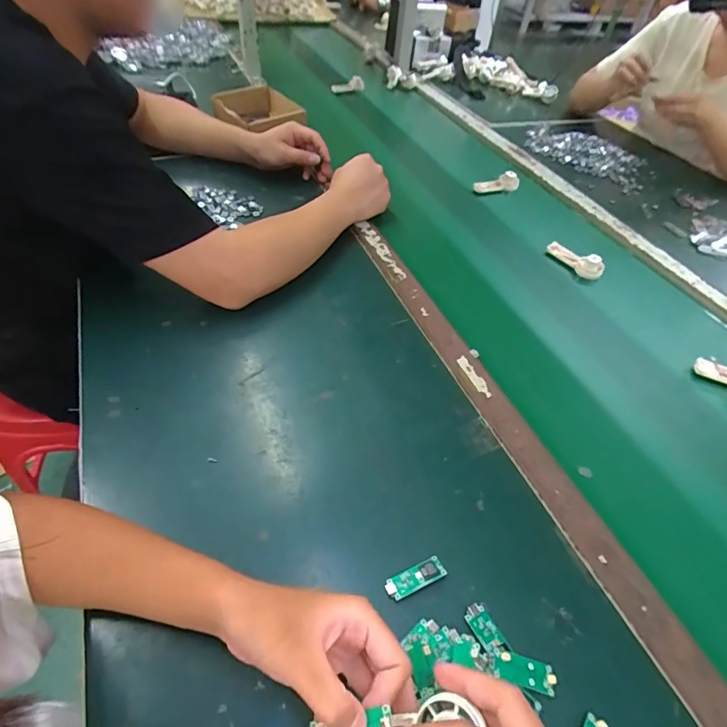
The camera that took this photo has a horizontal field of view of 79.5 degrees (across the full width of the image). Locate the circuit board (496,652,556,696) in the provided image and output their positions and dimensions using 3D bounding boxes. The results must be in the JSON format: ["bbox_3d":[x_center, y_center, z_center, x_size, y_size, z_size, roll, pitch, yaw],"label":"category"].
[{"bbox_3d":[0.121,0.232,0.327,0.046,0.004,0.019,21,48,-4],"label":"circuit board"}]

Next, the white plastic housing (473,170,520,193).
[{"bbox_3d":[0.256,-0.349,0.846,0.094,0.035,0.024,-13,50,-16],"label":"white plastic housing"}]

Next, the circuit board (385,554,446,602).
[{"bbox_3d":[0.044,0.183,0.370,0.051,0.011,0.019,-16,51,-18],"label":"circuit board"}]

